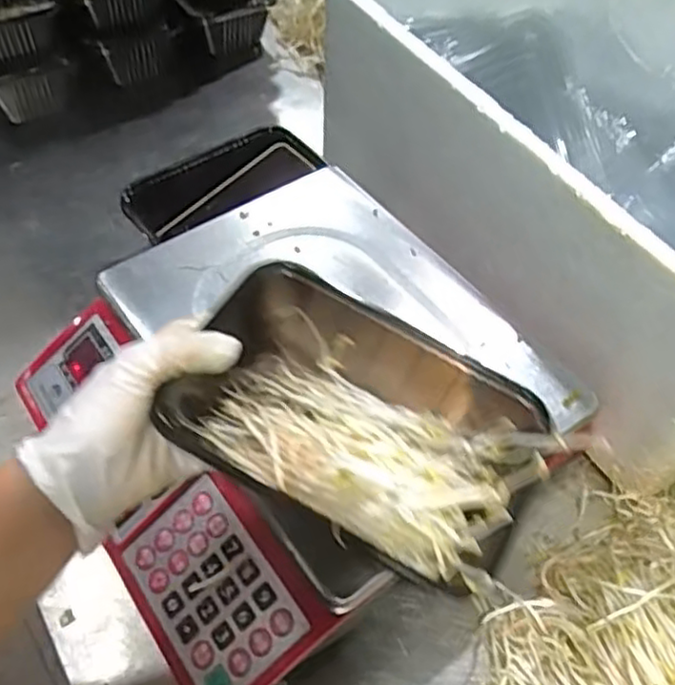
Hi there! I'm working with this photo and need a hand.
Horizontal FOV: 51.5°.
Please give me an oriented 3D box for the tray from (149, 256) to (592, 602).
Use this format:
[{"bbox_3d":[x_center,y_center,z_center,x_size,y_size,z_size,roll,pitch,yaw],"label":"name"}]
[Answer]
[{"bbox_3d":[0.013,0.048,0.369,0.178,0.061,0.120,24,69,15],"label":"tray"}]

